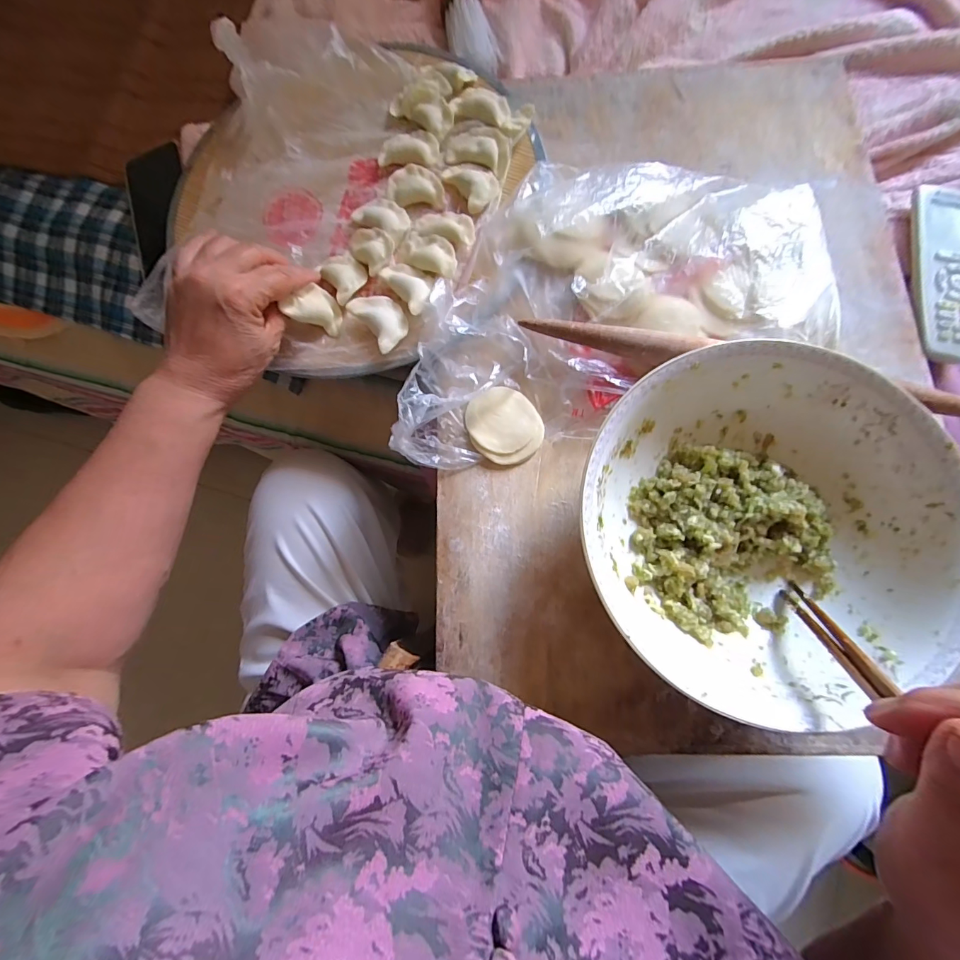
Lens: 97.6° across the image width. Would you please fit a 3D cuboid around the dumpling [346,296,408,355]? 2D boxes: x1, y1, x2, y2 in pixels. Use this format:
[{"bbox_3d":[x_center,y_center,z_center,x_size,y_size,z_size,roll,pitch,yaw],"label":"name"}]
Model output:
[{"bbox_3d":[-0.080,-0.132,0.346,0.036,0.016,0.053,-38,81,-2],"label":"dumpling"}]

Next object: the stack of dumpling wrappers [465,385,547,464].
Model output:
[{"bbox_3d":[0.018,-0.043,0.333,0.054,0.008,0.062,-32,81,-1],"label":"stack of dumpling wrappers"}]

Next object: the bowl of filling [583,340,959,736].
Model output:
[{"bbox_3d":[0.175,0.029,0.278,0.219,0.079,0.204,-1,82,4],"label":"bowl of filling"}]

